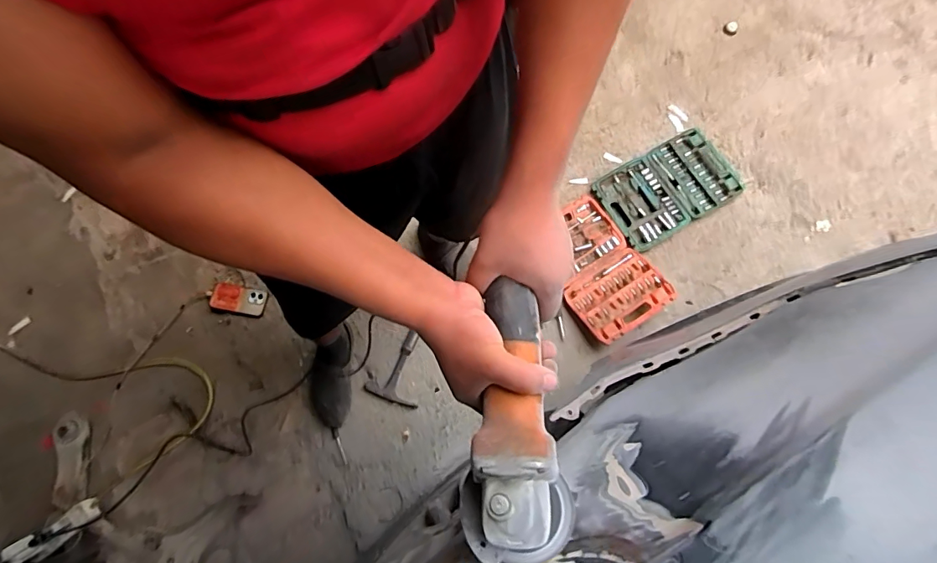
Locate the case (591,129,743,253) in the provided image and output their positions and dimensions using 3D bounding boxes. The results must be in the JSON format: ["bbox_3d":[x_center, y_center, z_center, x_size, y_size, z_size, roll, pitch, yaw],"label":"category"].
[{"bbox_3d":[0.587,-0.277,1.376,0.389,0.035,0.249,-31,78,-4],"label":"case"}]

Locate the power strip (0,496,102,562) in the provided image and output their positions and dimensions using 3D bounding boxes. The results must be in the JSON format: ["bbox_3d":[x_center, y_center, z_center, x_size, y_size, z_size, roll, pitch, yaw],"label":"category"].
[{"bbox_3d":[-0.960,0.580,1.073,0.068,0.046,0.183,47,42,9],"label":"power strip"}]

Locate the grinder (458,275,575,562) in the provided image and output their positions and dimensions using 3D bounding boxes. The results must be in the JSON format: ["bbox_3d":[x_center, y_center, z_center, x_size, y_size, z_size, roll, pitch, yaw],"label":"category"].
[{"bbox_3d":[0.045,0.128,0.414,0.098,0.081,0.248,0,86,-2],"label":"grinder"}]

